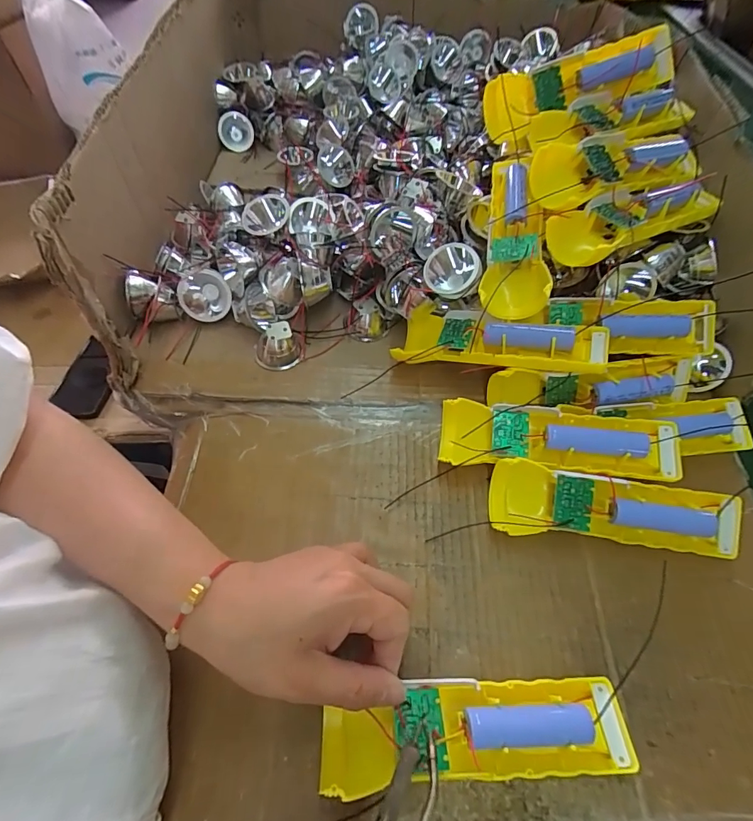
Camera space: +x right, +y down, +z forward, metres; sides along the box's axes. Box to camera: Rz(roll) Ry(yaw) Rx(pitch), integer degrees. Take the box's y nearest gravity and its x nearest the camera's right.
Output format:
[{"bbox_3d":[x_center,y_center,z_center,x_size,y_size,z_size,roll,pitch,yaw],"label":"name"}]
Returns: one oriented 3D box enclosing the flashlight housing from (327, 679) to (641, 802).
[{"bbox_3d":[0.051,0.165,0.223,0.156,0.017,0.044,-3,57,-3],"label":"flashlight housing"}]

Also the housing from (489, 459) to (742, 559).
[{"bbox_3d":[0.155,0.066,0.289,0.153,0.028,0.046,8,92,7],"label":"housing"}]

